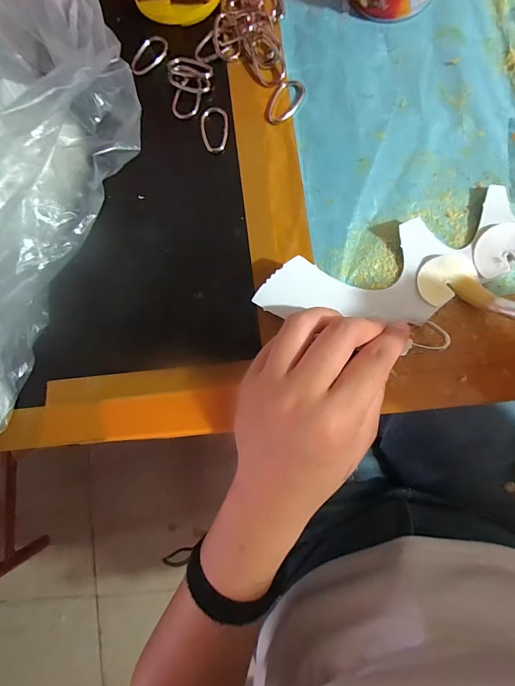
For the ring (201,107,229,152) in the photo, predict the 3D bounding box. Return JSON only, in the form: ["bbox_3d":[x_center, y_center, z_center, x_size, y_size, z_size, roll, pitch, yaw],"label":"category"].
[{"bbox_3d":[-0.031,-0.154,0.243,0.020,0.004,0.033,-1,84,5],"label":"ring"}]

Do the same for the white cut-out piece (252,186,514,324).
[{"bbox_3d":[0.113,-0.052,0.211,0.223,0.014,0.058,-21,92,3],"label":"white cut-out piece"}]

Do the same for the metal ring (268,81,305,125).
[{"bbox_3d":[0.019,-0.171,0.239,0.020,0.004,0.034,31,87,8],"label":"metal ring"}]

